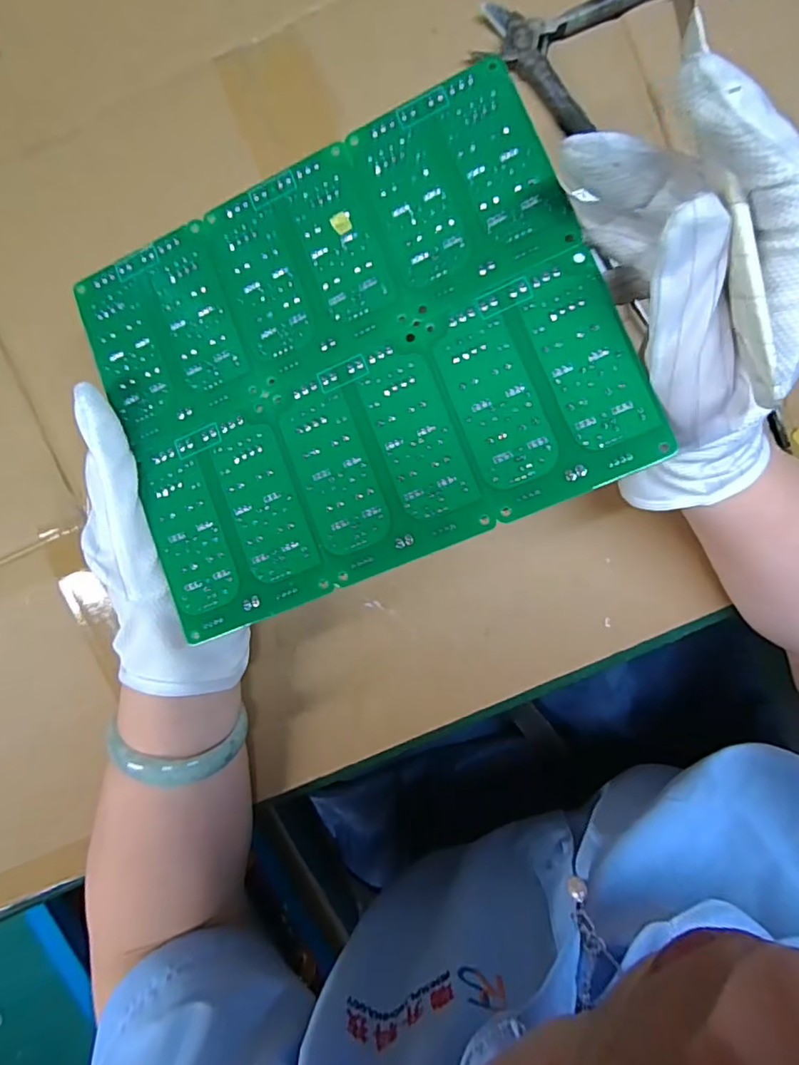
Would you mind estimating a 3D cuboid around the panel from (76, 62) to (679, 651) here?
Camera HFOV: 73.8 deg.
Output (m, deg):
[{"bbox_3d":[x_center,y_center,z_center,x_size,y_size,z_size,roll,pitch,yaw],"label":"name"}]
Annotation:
[{"bbox_3d":[-0.023,-0.072,0.222,0.204,0.004,0.172,-22,84,10],"label":"panel"}]

